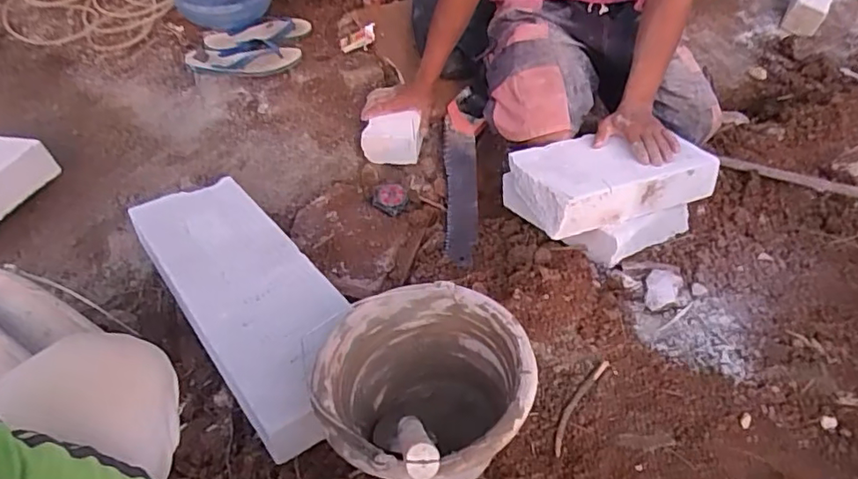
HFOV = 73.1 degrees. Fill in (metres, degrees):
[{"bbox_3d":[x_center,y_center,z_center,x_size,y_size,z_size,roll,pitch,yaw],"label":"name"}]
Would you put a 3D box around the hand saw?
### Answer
[{"bbox_3d":[0.076,-0.169,1.277,0.086,0.032,0.553,4,47,-2],"label":"hand saw"}]

